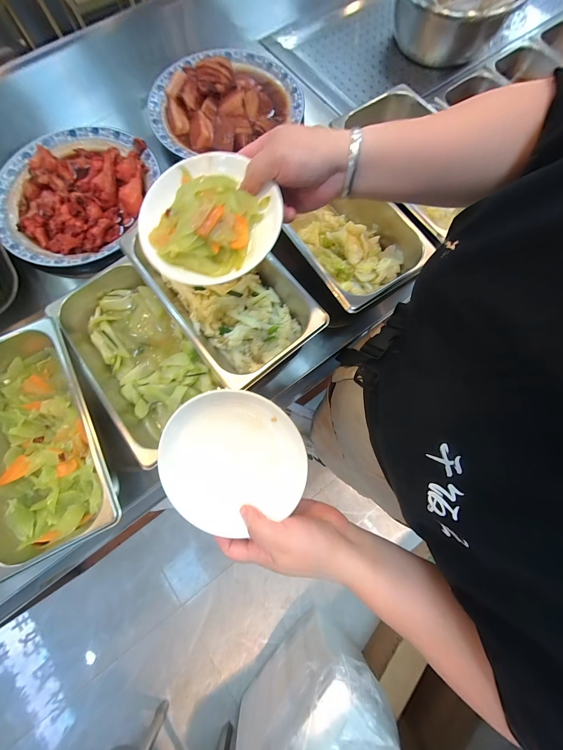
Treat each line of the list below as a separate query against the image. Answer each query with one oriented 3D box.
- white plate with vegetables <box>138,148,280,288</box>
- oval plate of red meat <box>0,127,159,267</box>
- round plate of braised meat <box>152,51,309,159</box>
[{"bbox_3d":[-0.077,-0.159,0.265,0.134,0.033,0.137,0,77,0],"label":"white plate with vegetables"},{"bbox_3d":[-0.439,-0.387,0.547,0.321,0.052,0.350,17,78,4],"label":"oval plate of red meat"},{"bbox_3d":[-0.134,-0.643,0.600,0.349,0.053,0.283,-38,80,-8],"label":"round plate of braised meat"}]

